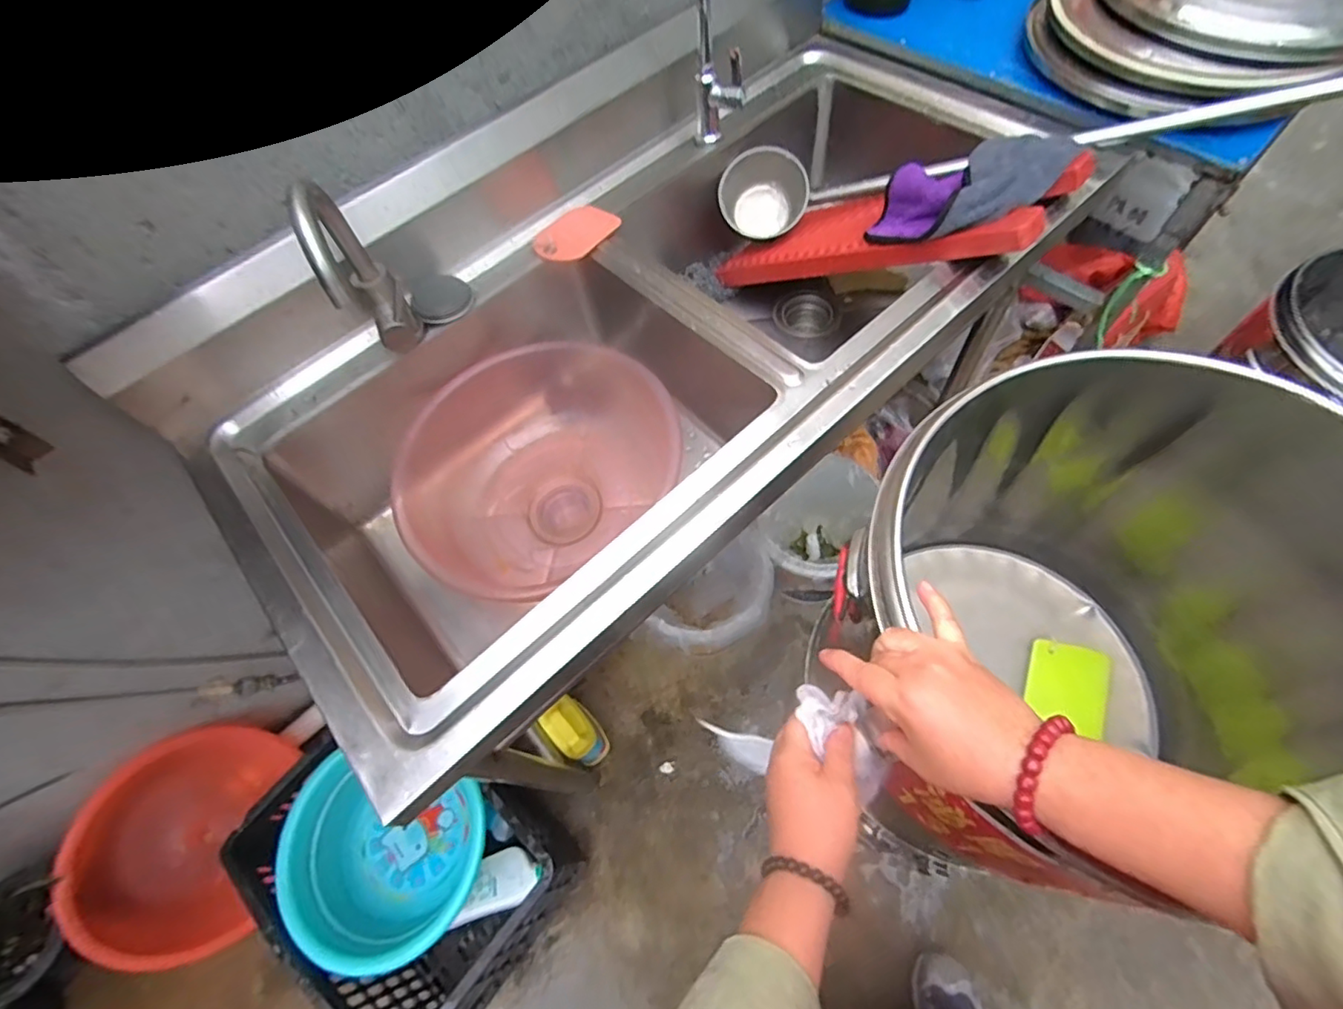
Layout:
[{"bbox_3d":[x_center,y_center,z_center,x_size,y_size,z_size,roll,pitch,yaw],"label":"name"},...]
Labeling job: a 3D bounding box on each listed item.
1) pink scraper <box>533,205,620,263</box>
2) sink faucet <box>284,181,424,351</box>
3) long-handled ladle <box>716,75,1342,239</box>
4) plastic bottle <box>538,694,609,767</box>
[{"bbox_3d":[-0.138,-0.386,0.834,0.086,0.008,0.117,32,68,18],"label":"pink scraper"},{"bbox_3d":[-0.340,-0.243,0.655,0.046,0.222,0.146,-22,63,-8],"label":"sink faucet"},{"bbox_3d":[0.445,-0.499,0.858,0.770,0.118,0.128,4,61,25],"label":"long-handled ladle"},{"bbox_3d":[-0.182,0.446,1.147,0.080,0.196,0.117,-38,66,-16],"label":"plastic bottle"}]

